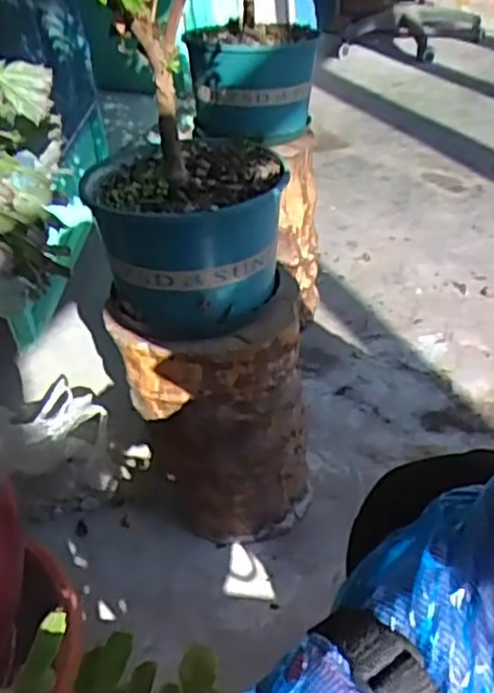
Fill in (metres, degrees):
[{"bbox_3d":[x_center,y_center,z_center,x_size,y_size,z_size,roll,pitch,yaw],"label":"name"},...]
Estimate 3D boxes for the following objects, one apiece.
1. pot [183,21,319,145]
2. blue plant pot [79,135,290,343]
[{"bbox_3d":[0.007,-0.378,1.012,0.177,0.150,0.159,-2,37,3],"label":"pot"},{"bbox_3d":[-0.060,-0.114,0.732,0.195,0.149,0.184,-9,36,-3],"label":"blue plant pot"}]

